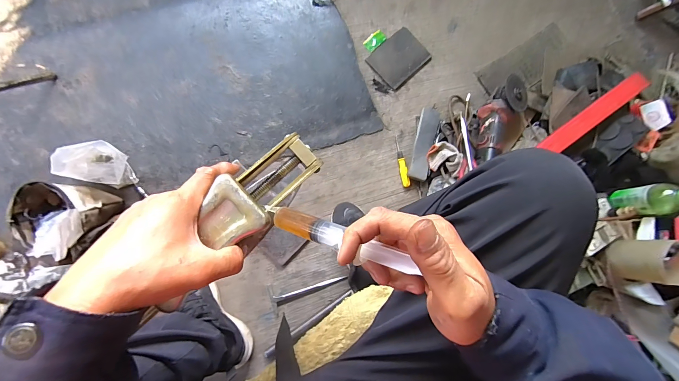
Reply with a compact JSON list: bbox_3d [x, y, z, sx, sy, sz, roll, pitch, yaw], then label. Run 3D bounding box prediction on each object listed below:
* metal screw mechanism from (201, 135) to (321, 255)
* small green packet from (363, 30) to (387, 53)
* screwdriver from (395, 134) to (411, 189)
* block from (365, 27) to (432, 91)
[{"bbox_3d":[-0.077,0.001,0.300,0.062,0.029,0.130,44,63,-8],"label":"metal screw mechanism"},{"bbox_3d":[0.094,-0.393,0.790,0.061,0.007,0.035,-44,97,-6],"label":"small green packet"},{"bbox_3d":[0.159,-0.073,0.765,0.019,0.018,0.130,-11,93,-9],"label":"screwdriver"},{"bbox_3d":[0.158,-0.347,0.791,0.146,0.014,0.113,-43,97,-7],"label":"block"}]

